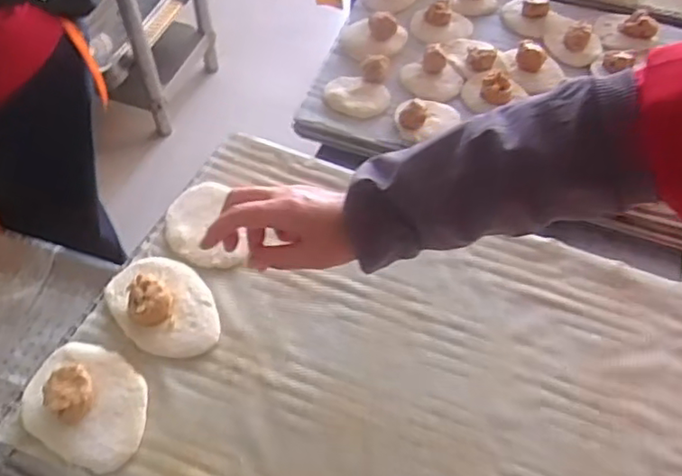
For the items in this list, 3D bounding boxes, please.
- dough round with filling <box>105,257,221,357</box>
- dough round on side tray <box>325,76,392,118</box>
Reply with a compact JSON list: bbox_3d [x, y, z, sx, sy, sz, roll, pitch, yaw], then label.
[{"bbox_3d":[-0.163,0.057,0.562,0.080,0.030,0.110,-30,61,-21],"label":"dough round with filling"},{"bbox_3d":[0.021,-0.195,0.853,0.090,0.013,0.067,14,55,9],"label":"dough round on side tray"}]

